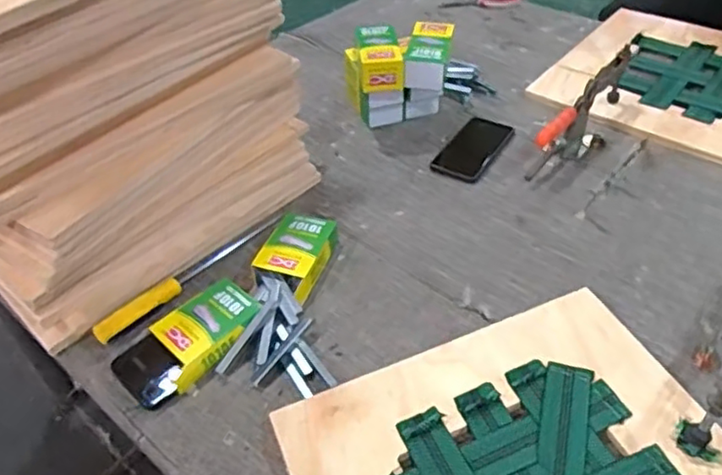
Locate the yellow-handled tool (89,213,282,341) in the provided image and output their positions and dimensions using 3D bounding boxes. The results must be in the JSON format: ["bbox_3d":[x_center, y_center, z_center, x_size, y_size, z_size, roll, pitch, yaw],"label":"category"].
[{"bbox_3d":[-0.215,0.040,0.818,0.029,0.023,0.286,26,50,28],"label":"yellow-handled tool"}]

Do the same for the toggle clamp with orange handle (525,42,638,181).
[{"bbox_3d":[0.356,-0.198,0.989,0.057,0.095,0.300,28,51,29],"label":"toggle clamp with orange handle"}]

